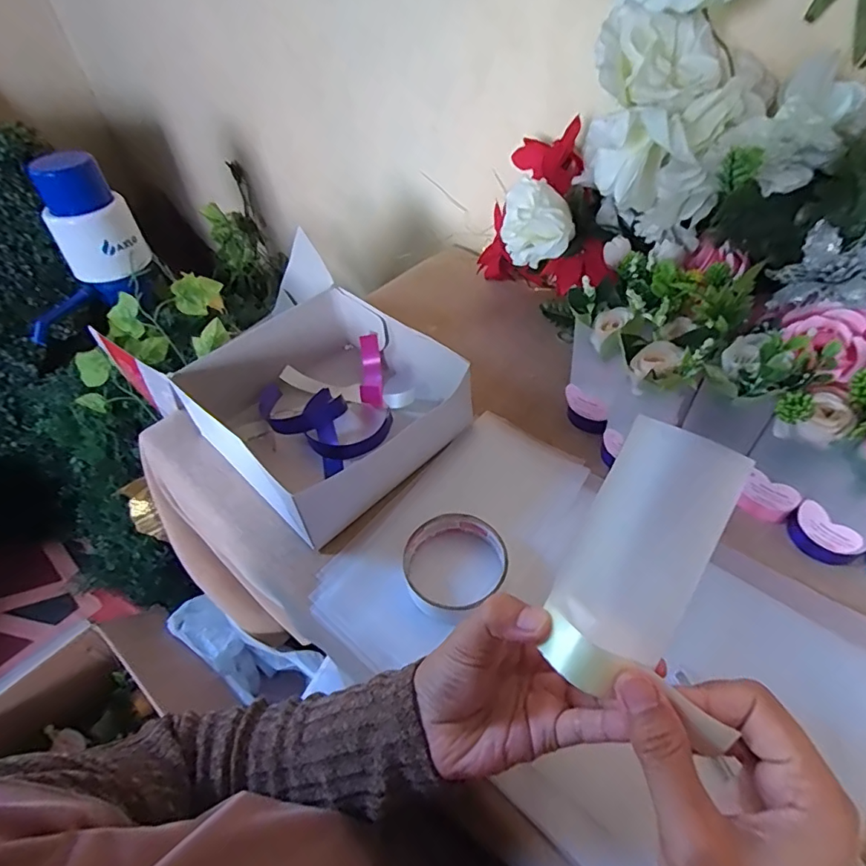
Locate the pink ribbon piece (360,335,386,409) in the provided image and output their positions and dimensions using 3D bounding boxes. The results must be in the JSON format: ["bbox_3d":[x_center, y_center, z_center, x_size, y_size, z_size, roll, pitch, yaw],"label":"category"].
[{"bbox_3d":[-0.065,-0.063,0.537,0.021,0.039,0.079,-6,50,-3],"label":"pink ribbon piece"}]

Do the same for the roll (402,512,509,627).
[{"bbox_3d":[0.016,0.101,0.405,0.080,0.022,0.070,-33,56,-23],"label":"roll"}]

